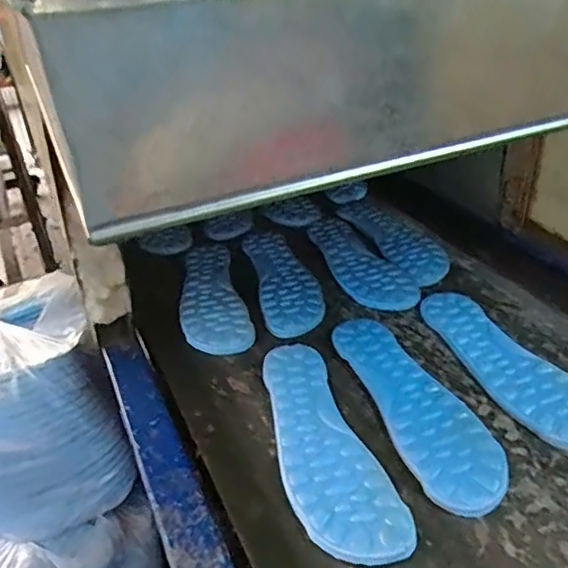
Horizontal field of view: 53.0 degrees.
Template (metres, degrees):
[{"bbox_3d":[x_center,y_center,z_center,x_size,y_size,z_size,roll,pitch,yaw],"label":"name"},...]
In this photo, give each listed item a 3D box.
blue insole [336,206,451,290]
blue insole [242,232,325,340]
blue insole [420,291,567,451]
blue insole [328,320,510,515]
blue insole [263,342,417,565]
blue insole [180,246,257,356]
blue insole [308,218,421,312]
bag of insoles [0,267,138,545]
[{"bbox_3d":[0.156,-0.069,0.818,0.078,0.004,0.241,-18,36,-18],"label":"blue insole"},{"bbox_3d":[-0.001,-0.011,0.748,0.077,0.004,0.238,-10,34,-7],"label":"blue insole"},{"bbox_3d":[0.227,0.079,0.588,0.079,0.008,0.255,-17,35,-17],"label":"blue insole"},{"bbox_3d":[0.123,0.107,0.555,0.077,0.009,0.258,-13,34,-11],"label":"blue insole"},{"bbox_3d":[0.030,0.139,0.520,0.081,0.007,0.251,-14,35,-12],"label":"blue insole"},{"bbox_3d":[-0.095,0.011,0.725,0.079,0.008,0.231,-12,34,-9],"label":"blue insole"},{"bbox_3d":[0.094,-0.032,0.776,0.083,0.007,0.240,-17,35,-17],"label":"blue insole"},{"bbox_3d":[-0.391,0.168,0.839,0.241,0.233,0.321,-19,36,-19],"label":"bag of insoles"}]

